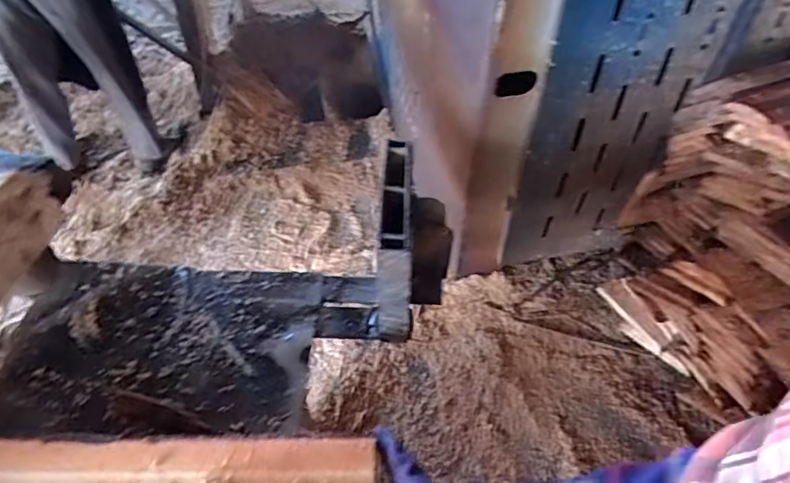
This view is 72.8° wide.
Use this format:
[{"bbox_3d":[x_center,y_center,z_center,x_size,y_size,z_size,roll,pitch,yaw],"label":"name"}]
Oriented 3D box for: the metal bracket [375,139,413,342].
[{"bbox_3d":[0.003,-0.004,0.684,0.044,0.157,0.202,2,46,-1],"label":"metal bracket"}]

